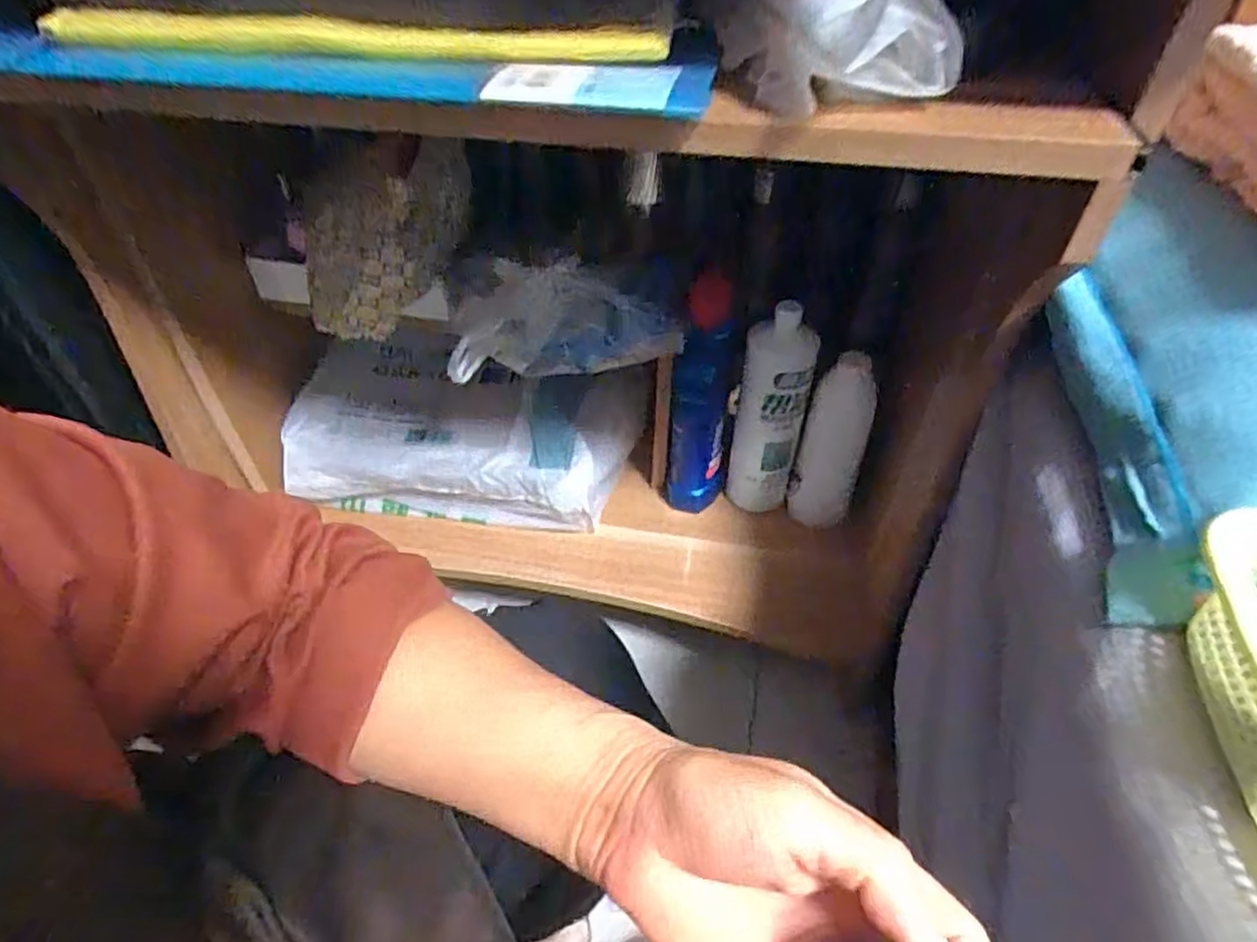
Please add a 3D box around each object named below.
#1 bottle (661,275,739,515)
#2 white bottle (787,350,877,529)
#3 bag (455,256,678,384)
[{"bbox_3d":[0.079,-0.069,0.737,0.067,0.274,0.056,6,45,6],"label":"bottle"},{"bbox_3d":[0.222,-0.018,0.749,0.068,0.183,0.065,15,47,14],"label":"white bottle"},{"bbox_3d":[-0.063,-0.148,0.663,0.231,0.114,0.070,-2,45,-2],"label":"bag"}]

